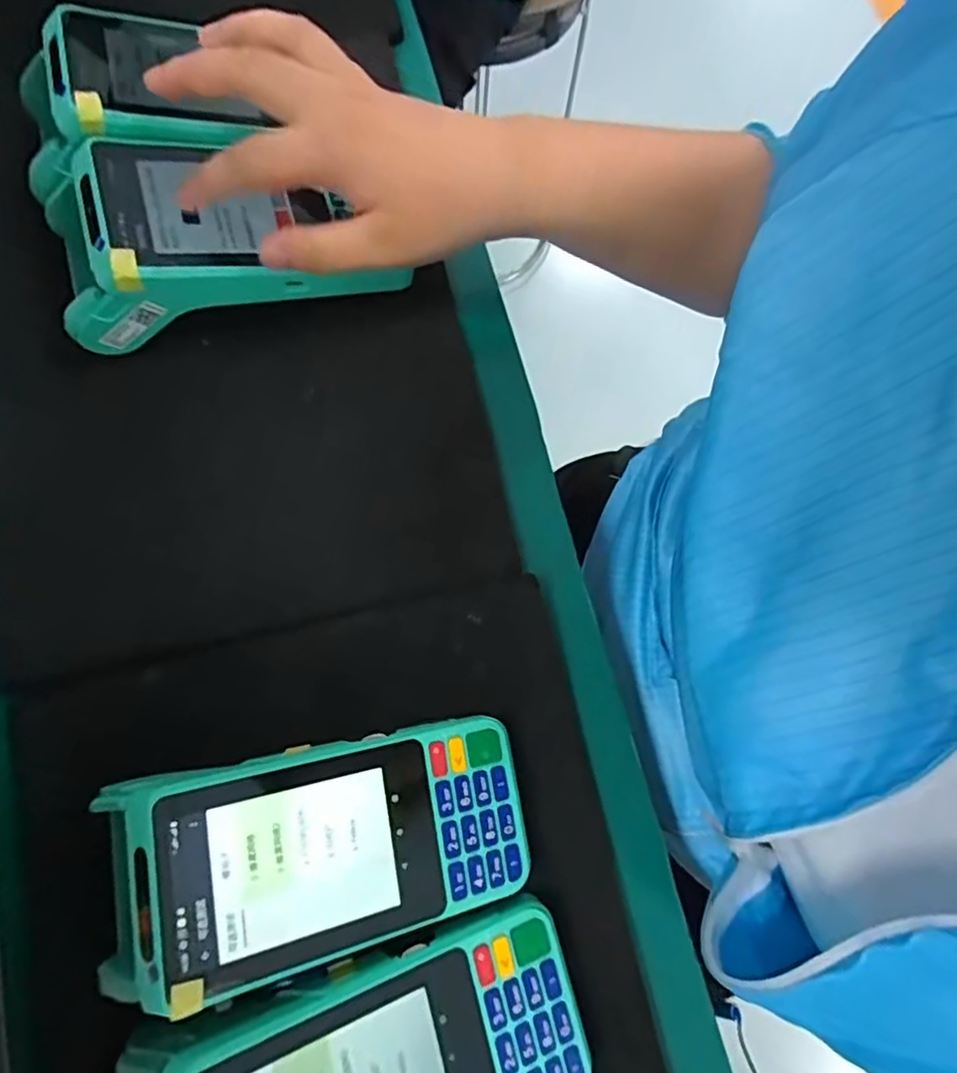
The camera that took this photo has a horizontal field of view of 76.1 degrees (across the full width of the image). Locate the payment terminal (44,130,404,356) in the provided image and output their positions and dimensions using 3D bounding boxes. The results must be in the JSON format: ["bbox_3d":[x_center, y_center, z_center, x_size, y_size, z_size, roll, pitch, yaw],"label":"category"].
[{"bbox_3d":[-0.127,-0.152,0.297,0.157,0.053,0.077,-17,79,-4],"label":"payment terminal"}]

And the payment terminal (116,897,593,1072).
[{"bbox_3d":[-0.037,0.199,0.229,0.160,0.037,0.074,-8,78,-20],"label":"payment terminal"}]

